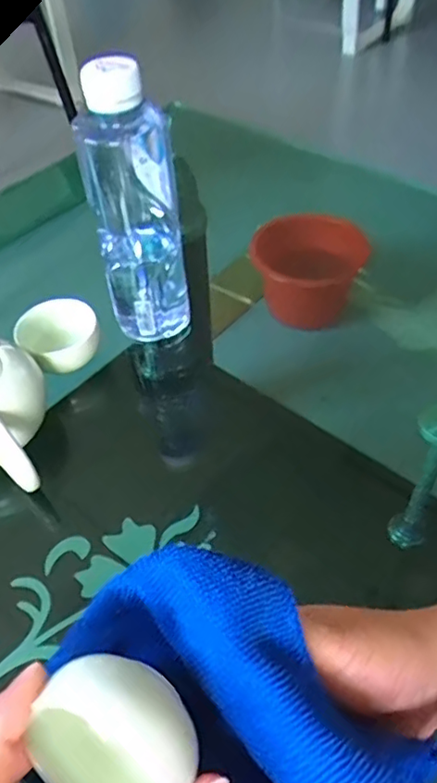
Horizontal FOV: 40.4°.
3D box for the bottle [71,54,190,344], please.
[{"bbox_3d":[-0.053,-0.118,0.388,0.056,0.180,0.054,-7,49,-3],"label":"bottle"}]

